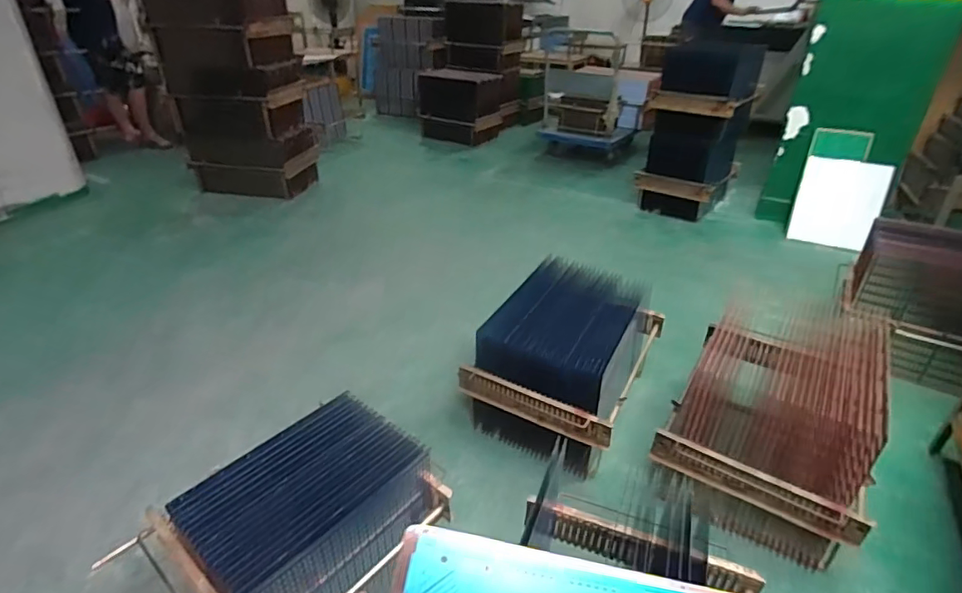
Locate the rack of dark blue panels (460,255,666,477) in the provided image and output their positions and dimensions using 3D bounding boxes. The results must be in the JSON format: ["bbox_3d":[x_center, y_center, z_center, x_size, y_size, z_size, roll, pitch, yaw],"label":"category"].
[{"bbox_3d":[0.242,0.164,1.456,0.383,0.334,0.509,16,35,26],"label":"rack of dark blue panels"}]

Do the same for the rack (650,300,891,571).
[{"bbox_3d":[0.676,0.265,1.216,0.389,0.395,0.445,18,36,29],"label":"rack"}]

